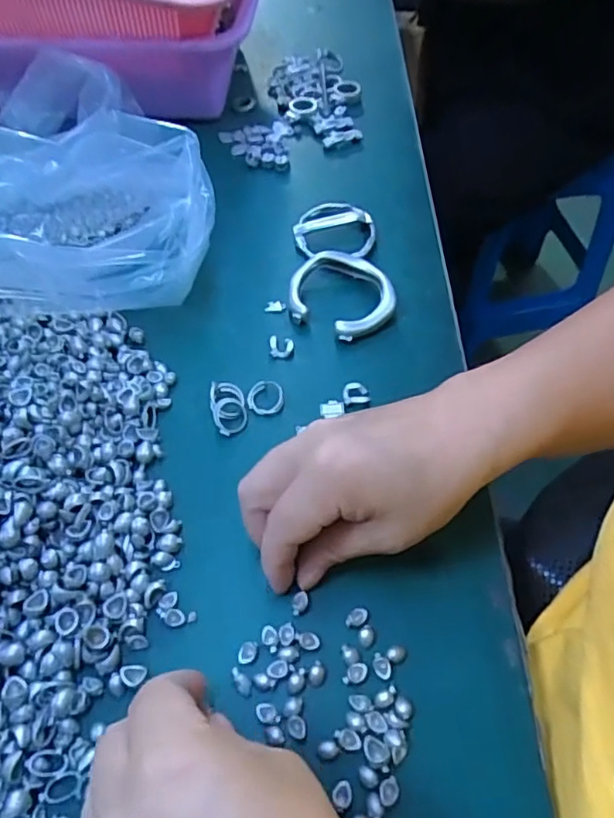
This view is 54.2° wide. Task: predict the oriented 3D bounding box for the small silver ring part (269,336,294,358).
[{"bbox_3d":[-0.016,-0.040,0.385,0.015,0.004,0.015,4,54,1],"label":"small silver ring part"}]

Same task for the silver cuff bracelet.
[{"bbox_3d":[0.022,-0.076,0.400,0.066,0.020,0.066,1,54,-1],"label":"silver cuff bracelet"}]

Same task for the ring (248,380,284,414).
[{"bbox_3d":[-0.025,-0.008,0.361,0.021,0.004,0.023,1,54,-1],"label":"ring"}]

